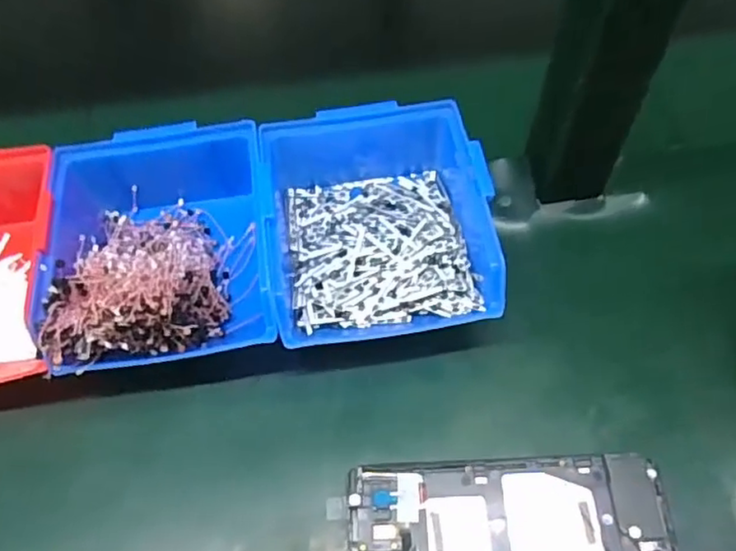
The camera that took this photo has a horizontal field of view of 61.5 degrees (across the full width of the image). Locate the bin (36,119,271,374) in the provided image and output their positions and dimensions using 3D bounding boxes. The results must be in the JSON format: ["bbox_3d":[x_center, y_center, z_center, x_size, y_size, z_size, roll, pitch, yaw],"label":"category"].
[{"bbox_3d":[-0.117,-0.019,0.361,0.125,0.063,0.158,-12,59,-5],"label":"bin"}]

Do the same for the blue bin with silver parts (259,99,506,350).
[{"bbox_3d":[0.004,-0.037,0.370,0.126,0.063,0.155,-10,58,-4],"label":"blue bin with silver parts"}]

